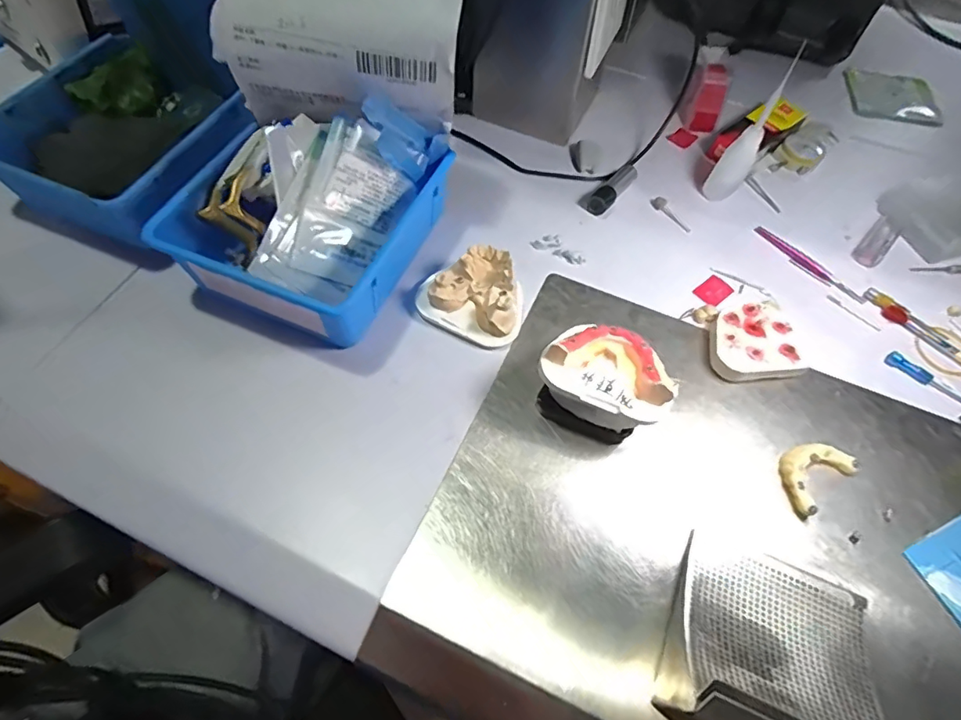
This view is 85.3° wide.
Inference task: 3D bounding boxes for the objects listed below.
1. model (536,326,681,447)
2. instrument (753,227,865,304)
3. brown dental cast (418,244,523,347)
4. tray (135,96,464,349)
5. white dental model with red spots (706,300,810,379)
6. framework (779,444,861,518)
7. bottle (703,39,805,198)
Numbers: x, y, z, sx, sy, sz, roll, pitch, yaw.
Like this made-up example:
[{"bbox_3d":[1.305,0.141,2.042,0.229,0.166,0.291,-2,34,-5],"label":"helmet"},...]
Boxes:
[{"bbox_3d":[0.080,0.012,0.337,0.079,0.054,0.062,22,63,11],"label":"model"},{"bbox_3d":[0.266,-0.079,0.423,0.013,0.004,0.098,-36,67,-19],"label":"instrument"},{"bbox_3d":[-0.005,-0.049,0.381,0.075,0.034,0.059,18,62,9],"label":"brown dental cast"},{"bbox_3d":[-0.121,-0.107,0.371,0.150,0.107,0.164,21,63,11],"label":"tray"},{"bbox_3d":[0.194,-0.013,0.376,0.064,0.019,0.056,-5,61,-3],"label":"white dental model with red spots"},{"bbox_3d":[0.211,0.071,0.332,0.053,0.011,0.033,-32,66,-17],"label":"framework"},{"bbox_3d":[0.212,-0.178,0.412,0.026,0.115,0.033,28,64,14],"label":"bottle"}]

